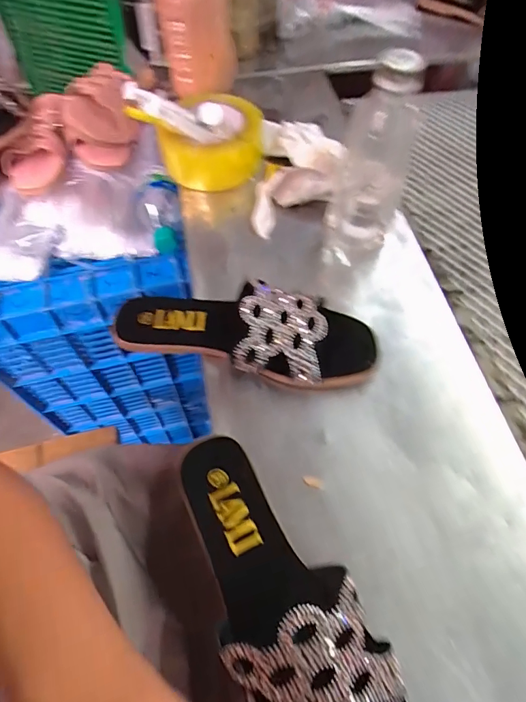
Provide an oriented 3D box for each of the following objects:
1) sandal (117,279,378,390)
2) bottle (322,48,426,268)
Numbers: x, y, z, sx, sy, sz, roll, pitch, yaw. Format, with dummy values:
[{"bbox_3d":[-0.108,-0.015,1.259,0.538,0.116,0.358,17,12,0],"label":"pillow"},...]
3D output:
[{"bbox_3d":[-0.018,-0.024,0.368,0.240,0.055,0.089,14,61,7],"label":"sandal"},{"bbox_3d":[0.100,-0.168,0.376,0.069,0.171,0.061,11,61,7],"label":"bottle"}]

